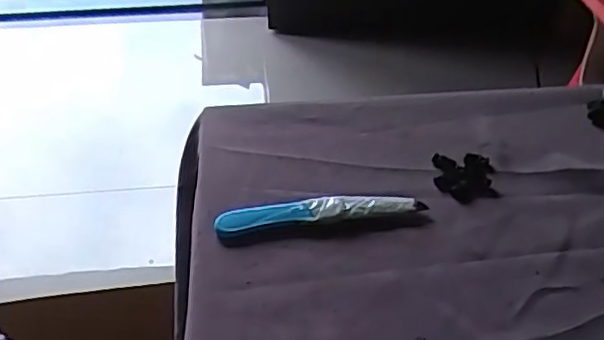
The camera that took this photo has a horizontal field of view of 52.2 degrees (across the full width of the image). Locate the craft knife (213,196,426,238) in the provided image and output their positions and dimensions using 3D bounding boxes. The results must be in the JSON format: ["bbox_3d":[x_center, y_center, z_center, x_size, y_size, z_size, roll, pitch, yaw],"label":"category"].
[{"bbox_3d":[0.014,0.034,0.493,0.163,0.013,0.022,-7,42,-5],"label":"craft knife"}]

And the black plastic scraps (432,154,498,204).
[{"bbox_3d":[0.138,0.005,0.523,0.049,0.005,0.051,0,42,3],"label":"black plastic scraps"}]

